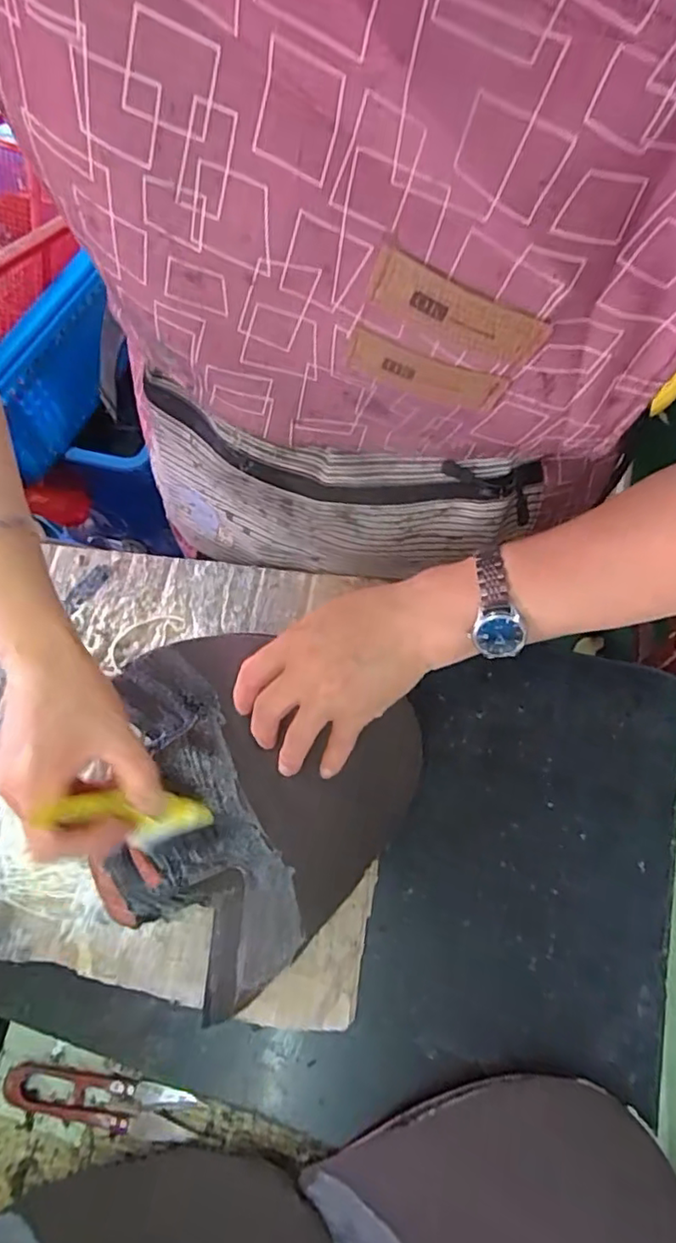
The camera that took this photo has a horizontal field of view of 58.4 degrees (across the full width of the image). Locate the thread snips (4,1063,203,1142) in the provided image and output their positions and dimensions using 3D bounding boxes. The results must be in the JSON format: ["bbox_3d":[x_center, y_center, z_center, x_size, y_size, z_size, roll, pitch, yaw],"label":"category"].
[{"bbox_3d":[-0.138,0.279,0.350,0.112,0.007,0.027,4,67,6],"label":"thread snips"}]

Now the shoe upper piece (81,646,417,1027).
[{"bbox_3d":[-0.069,0.095,0.374,0.196,0.017,0.190,40,76,16],"label":"shoe upper piece"}]

